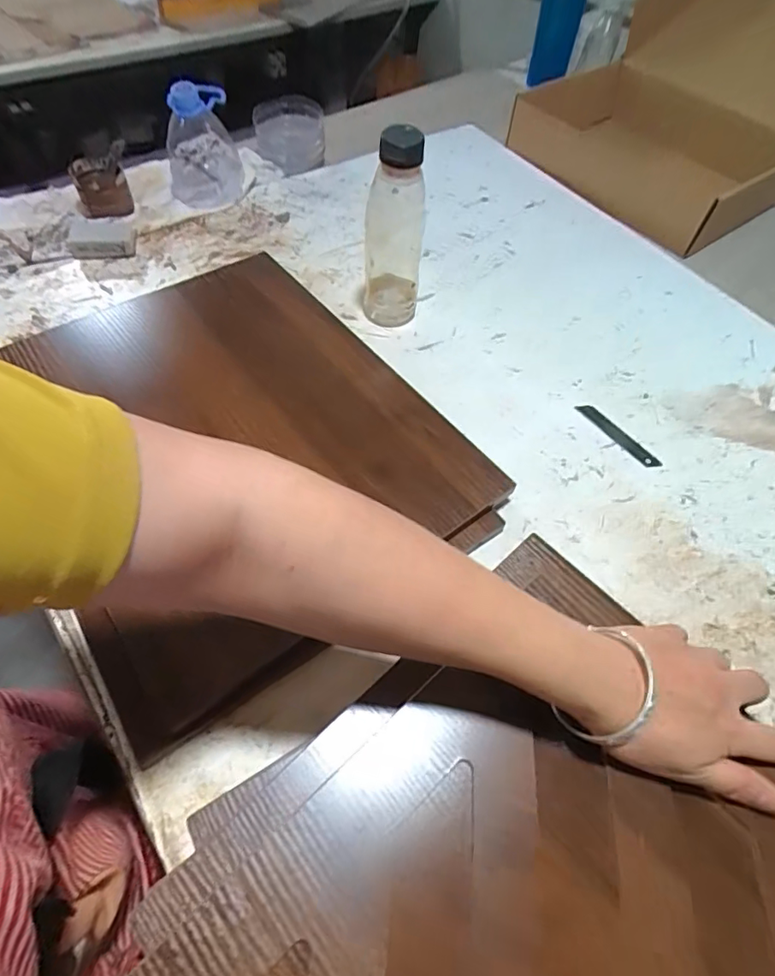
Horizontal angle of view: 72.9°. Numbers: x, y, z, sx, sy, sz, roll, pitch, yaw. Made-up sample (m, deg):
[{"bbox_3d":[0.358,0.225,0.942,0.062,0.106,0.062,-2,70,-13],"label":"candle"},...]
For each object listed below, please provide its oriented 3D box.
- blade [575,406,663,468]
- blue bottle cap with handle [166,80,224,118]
[{"bbox_3d":[0.238,-0.054,0.544,0.019,0.004,0.098,-30,61,-21],"label":"blade"},{"bbox_3d":[-0.242,-0.492,0.664,0.070,0.033,0.038,-10,58,-11],"label":"blue bottle cap with handle"}]

